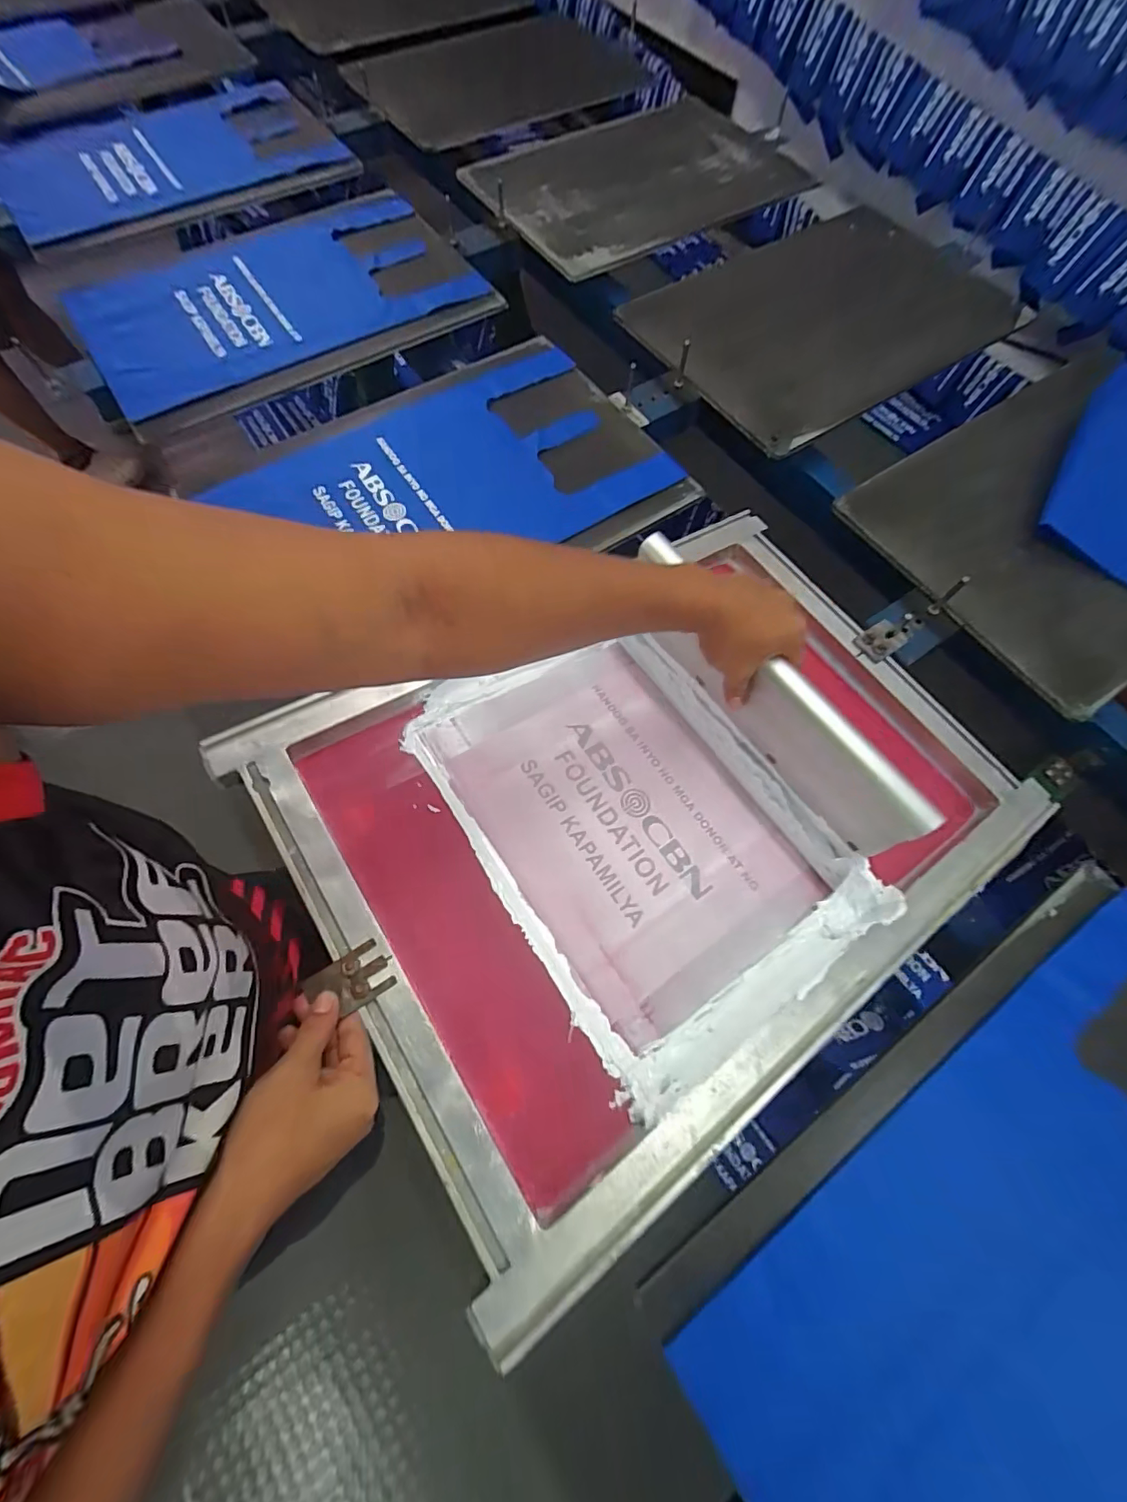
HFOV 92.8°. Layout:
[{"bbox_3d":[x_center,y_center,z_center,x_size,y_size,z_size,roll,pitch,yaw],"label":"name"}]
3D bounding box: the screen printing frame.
[{"bbox_3d":[0.102,0.036,0.515,0.647,0.039,0.463,-30,72,-20],"label":"screen printing frame"}]

